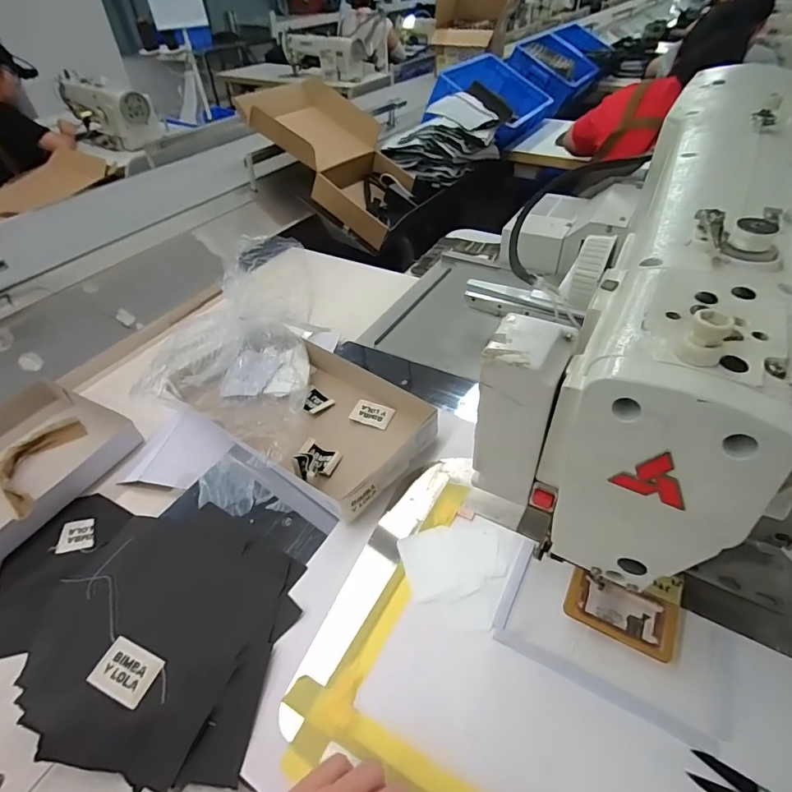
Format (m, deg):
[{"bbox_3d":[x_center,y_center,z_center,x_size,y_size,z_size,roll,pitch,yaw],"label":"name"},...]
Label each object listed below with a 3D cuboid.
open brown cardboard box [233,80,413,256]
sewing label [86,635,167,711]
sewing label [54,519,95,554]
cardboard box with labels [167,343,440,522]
[{"bbox_3d":[-0.183,-0.734,1.439,0.575,0.133,0.334,43,59,-2],"label":"open brown cardboard box"},{"bbox_3d":[-0.210,0.214,0.358,0.048,0.004,0.034,19,50,15],"label":"sewing label"},{"bbox_3d":[-0.335,0.146,0.485,0.035,0.008,0.034,-9,44,-8],"label":"sewing label"},{"bbox_3d":[-0.089,0.019,0.544,0.255,0.050,0.194,29,52,29],"label":"cardboard box with labels"}]

